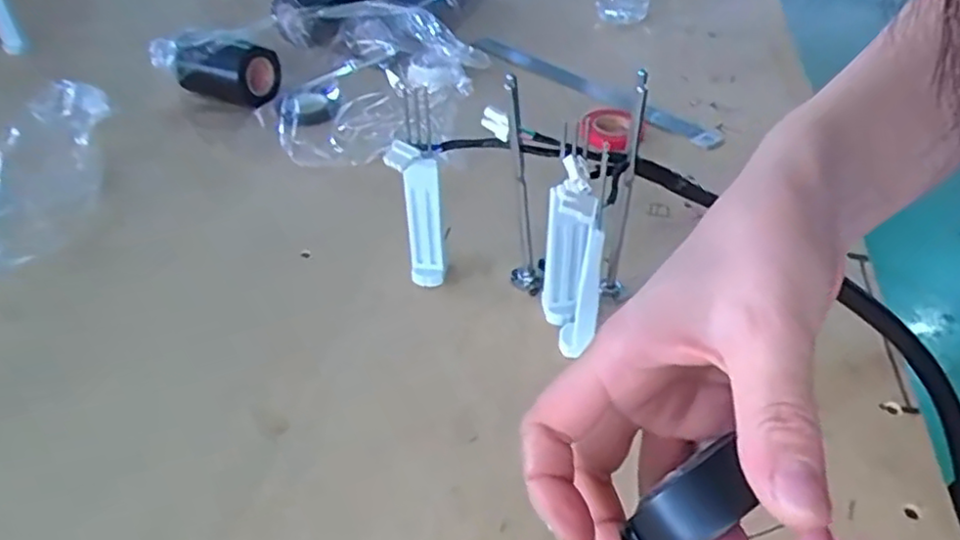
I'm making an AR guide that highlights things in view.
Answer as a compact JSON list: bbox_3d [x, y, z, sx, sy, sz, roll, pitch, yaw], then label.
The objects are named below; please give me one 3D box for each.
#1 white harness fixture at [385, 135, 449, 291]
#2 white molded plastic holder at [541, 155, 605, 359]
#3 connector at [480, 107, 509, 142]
[{"bbox_3d":[-0.040,-0.032,0.437,0.029,0.111,0.014,-6,41,-4],"label":"white harness fixture"},{"bbox_3d":[0.054,-0.002,0.390,0.023,0.116,0.051,-3,41,-1],"label":"white molded plastic holder"},{"bbox_3d":[0.009,-0.086,0.394,0.007,0.017,0.021,-21,45,-23],"label":"connector"}]

